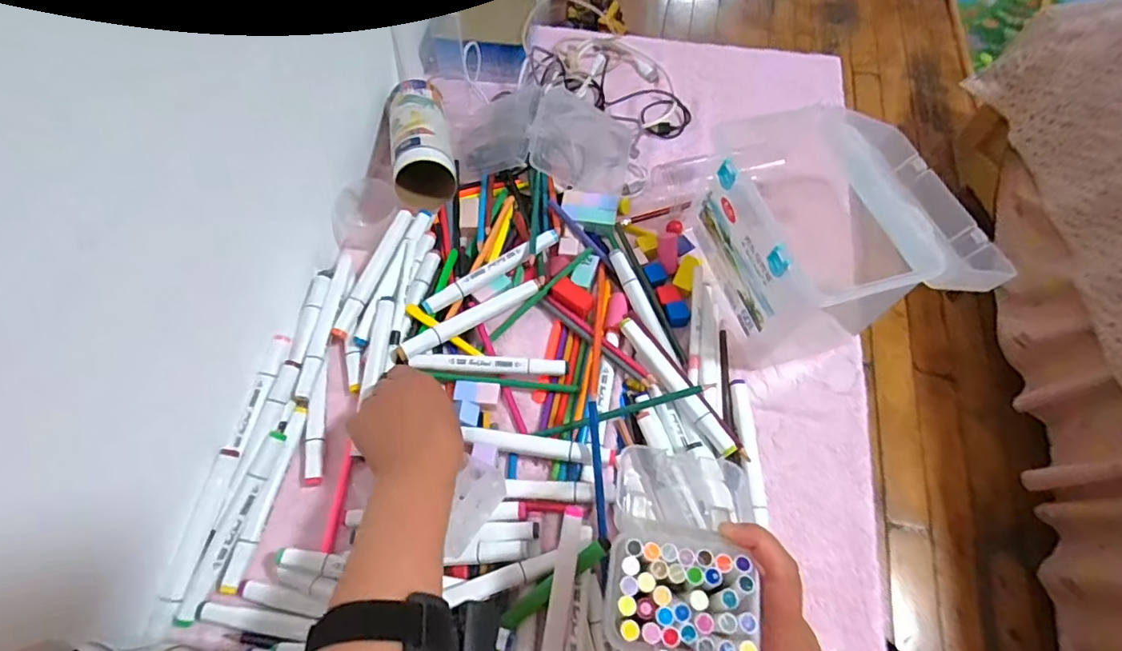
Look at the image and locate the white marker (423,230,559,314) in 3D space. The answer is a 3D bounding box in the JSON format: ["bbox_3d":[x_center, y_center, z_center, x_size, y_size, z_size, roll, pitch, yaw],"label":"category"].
[{"bbox_3d":[-0.067,-0.054,0.551,0.151,0.021,0.019,-29,68,-18],"label":"white marker"}]

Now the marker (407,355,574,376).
[{"bbox_3d":[-0.066,0.038,0.510,0.145,0.015,0.016,2,62,-3],"label":"marker"}]

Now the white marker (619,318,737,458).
[{"bbox_3d":[0.104,0.055,0.503,0.016,0.019,0.152,-29,68,-18],"label":"white marker"}]

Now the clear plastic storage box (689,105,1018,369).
[{"bbox_3d":[0.261,-0.102,0.532,0.233,0.141,0.207,-15,63,-8],"label":"clear plastic storage box"}]

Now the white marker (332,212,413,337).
[{"bbox_3d":[-0.189,-0.057,0.548,0.021,0.013,0.147,20,63,7],"label":"white marker"}]

